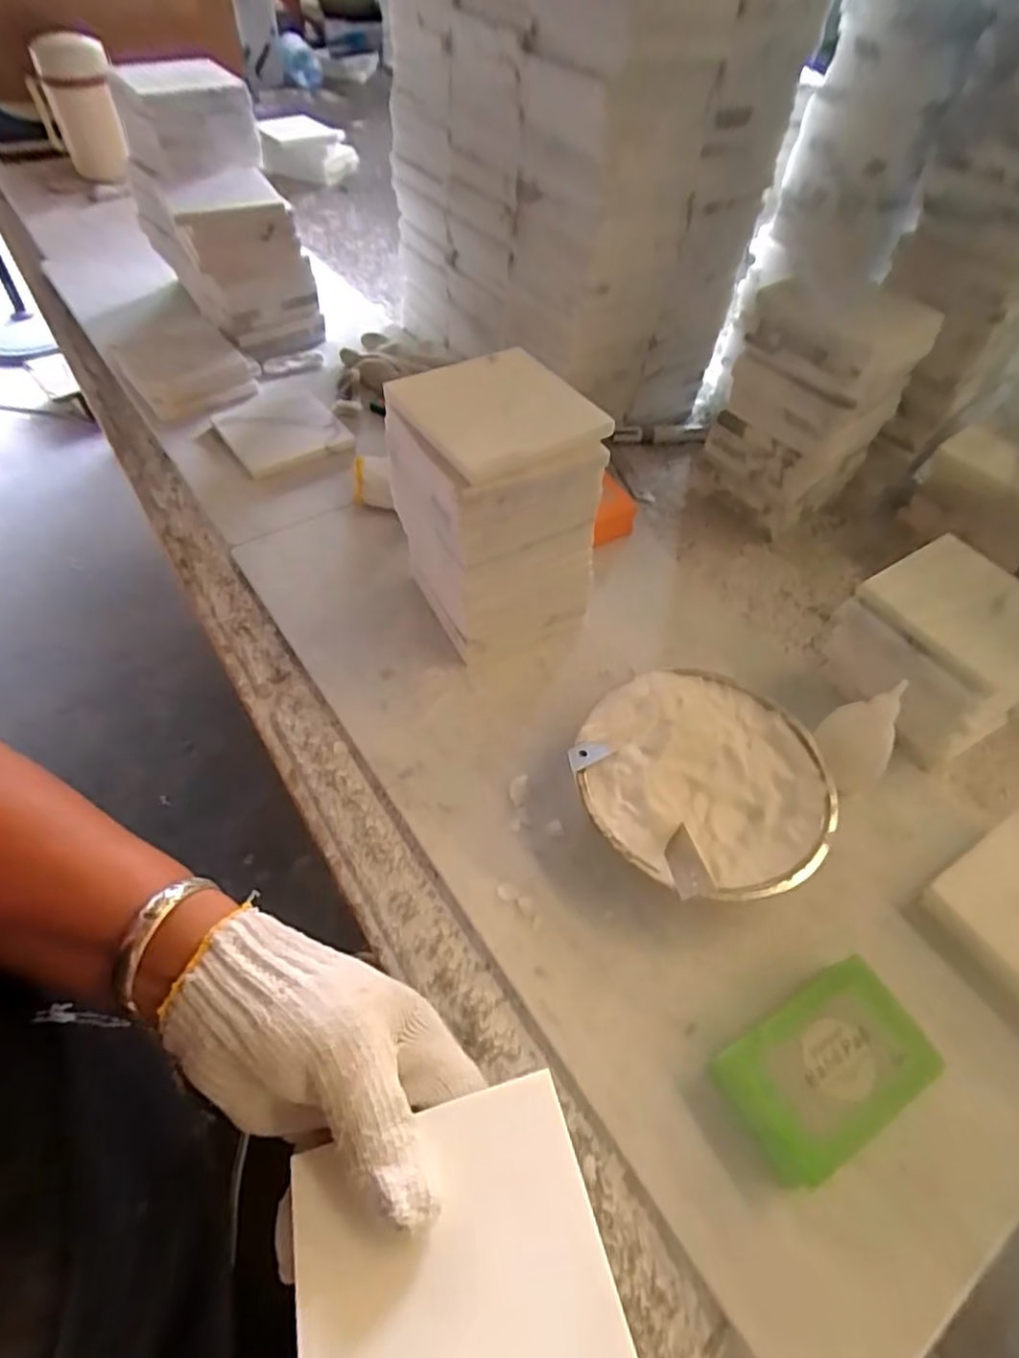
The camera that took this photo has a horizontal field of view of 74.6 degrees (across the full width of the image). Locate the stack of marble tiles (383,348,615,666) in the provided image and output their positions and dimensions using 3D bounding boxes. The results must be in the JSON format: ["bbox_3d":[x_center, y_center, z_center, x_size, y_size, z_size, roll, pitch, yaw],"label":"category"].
[{"bbox_3d":[-0.011,-0.112,0.452,0.106,0.160,0.121,-24,60,-21],"label":"stack of marble tiles"}]

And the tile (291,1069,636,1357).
[{"bbox_3d":[-0.019,0.195,0.217,0.098,0.006,0.099,-14,39,-10],"label":"tile"}]

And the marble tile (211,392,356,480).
[{"bbox_3d":[-0.212,-0.232,0.627,0.100,0.015,0.105,-32,63,-24],"label":"marble tile"}]

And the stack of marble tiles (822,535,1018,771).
[{"bbox_3d":[0.295,-0.019,0.461,0.119,0.075,0.116,-26,61,-22],"label":"stack of marble tiles"}]

